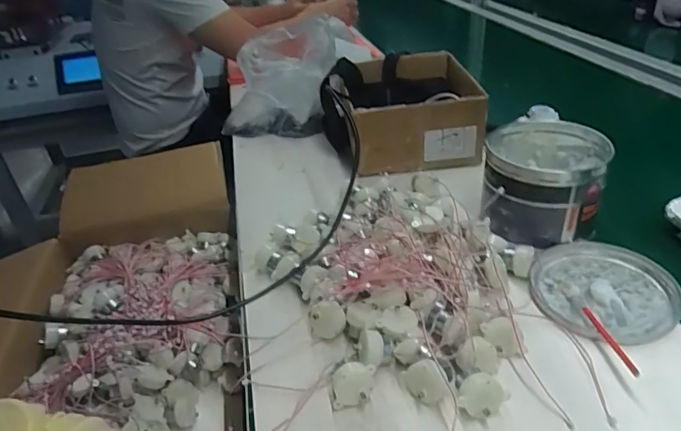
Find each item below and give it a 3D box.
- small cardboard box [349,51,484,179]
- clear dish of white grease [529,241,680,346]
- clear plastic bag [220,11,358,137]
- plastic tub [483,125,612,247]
[{"bbox_3d":[0.106,-0.163,0.753,0.182,0.106,0.203,-5,33,1],"label":"small cardboard box"},{"bbox_3d":[0.260,0.070,0.477,0.135,0.011,0.131,-4,33,3],"label":"clear dish of white grease"},{"bbox_3d":[-0.100,-0.230,0.853,0.230,0.167,0.171,0,34,7],"label":"clear plastic bag"},{"bbox_3d":[0.231,-0.036,0.560,0.124,0.102,0.127,-4,33,3],"label":"plastic tub"}]

